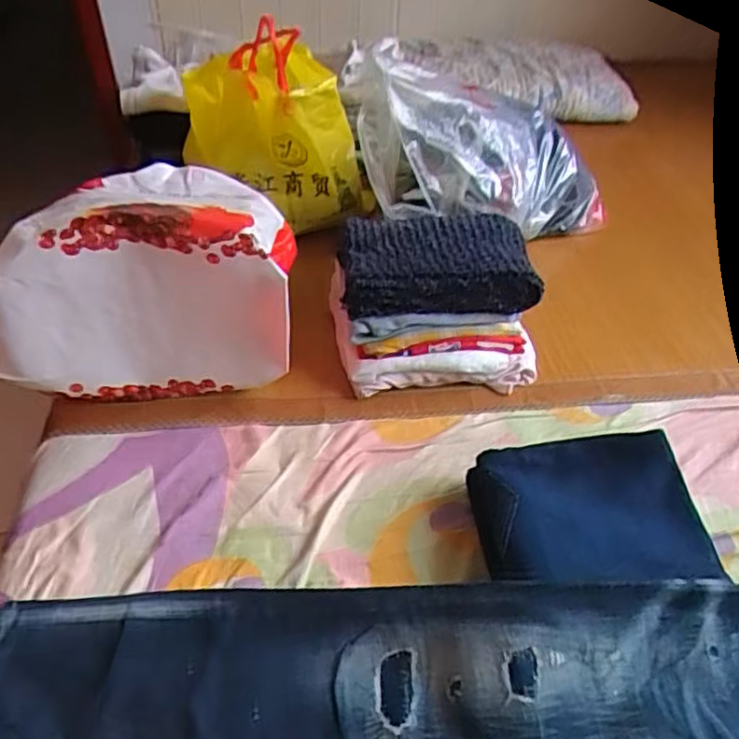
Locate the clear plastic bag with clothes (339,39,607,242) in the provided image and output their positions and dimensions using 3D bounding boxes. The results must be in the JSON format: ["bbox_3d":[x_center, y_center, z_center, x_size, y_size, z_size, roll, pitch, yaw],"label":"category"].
[{"bbox_3d":[0.233,-0.346,1.212,0.560,0.211,0.205,7,35,-32],"label":"clear plastic bag with clothes"}]

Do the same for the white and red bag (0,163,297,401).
[{"bbox_3d":[-0.317,-0.132,1.002,0.388,0.269,0.296,-5,40,-7],"label":"white and red bag"}]

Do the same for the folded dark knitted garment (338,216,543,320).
[{"bbox_3d":[0.098,-0.168,1.047,0.291,0.065,0.205,-4,40,-6],"label":"folded dark knitted garment"}]

